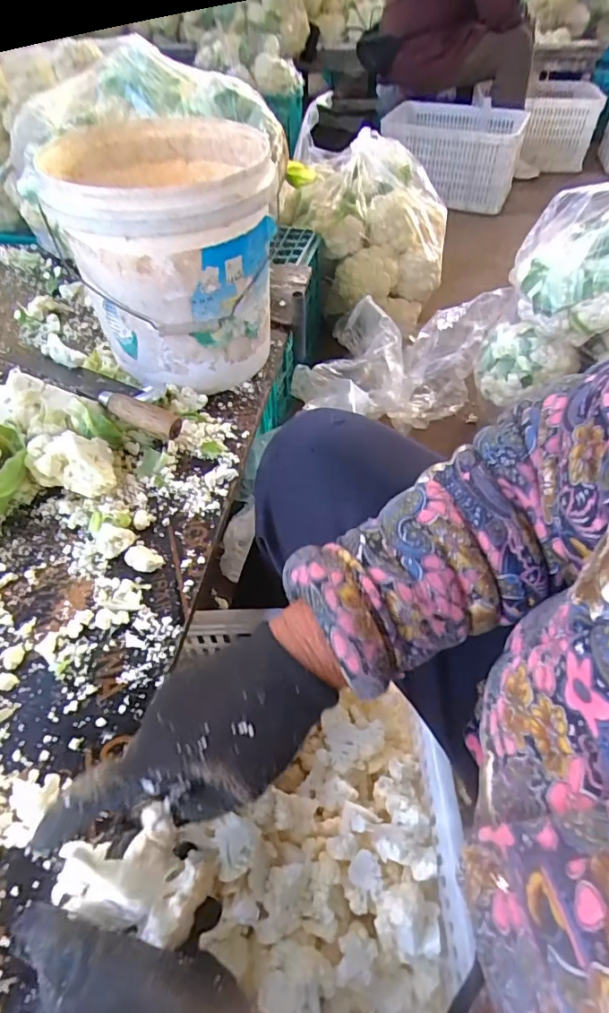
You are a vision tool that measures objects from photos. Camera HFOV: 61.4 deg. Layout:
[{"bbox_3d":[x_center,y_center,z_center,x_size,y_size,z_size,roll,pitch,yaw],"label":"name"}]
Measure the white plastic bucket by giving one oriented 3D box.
[{"bbox_3d":[-0.166,-0.318,0.675,0.234,0.259,0.264,-11,51,-9],"label":"white plastic bucket"}]

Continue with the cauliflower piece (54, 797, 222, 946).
[{"bbox_3d":[-0.092,0.201,0.287,0.079,0.044,0.052,12,51,9],"label":"cauliflower piece"}]

